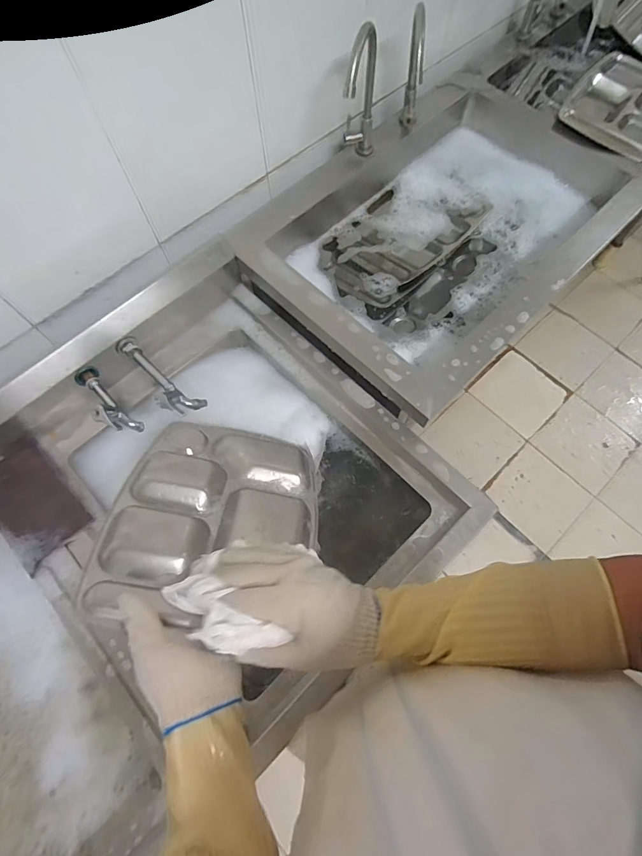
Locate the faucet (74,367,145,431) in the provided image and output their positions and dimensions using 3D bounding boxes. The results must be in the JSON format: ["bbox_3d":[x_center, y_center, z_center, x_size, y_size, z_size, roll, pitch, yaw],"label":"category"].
[{"bbox_3d":[-0.403,-0.053,0.778,0.048,0.067,0.176,-41,73,-14],"label":"faucet"}]

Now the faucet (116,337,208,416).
[{"bbox_3d":[-0.318,-0.100,0.823,0.070,0.066,0.216,-43,74,-14],"label":"faucet"}]

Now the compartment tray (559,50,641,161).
[{"bbox_3d":[0.756,-0.800,1.034,0.263,0.024,0.335,39,74,15],"label":"compartment tray"}]

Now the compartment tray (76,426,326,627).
[{"bbox_3d":[-0.131,0.100,0.569,0.259,0.040,0.323,11,35,-6],"label":"compartment tray"}]

